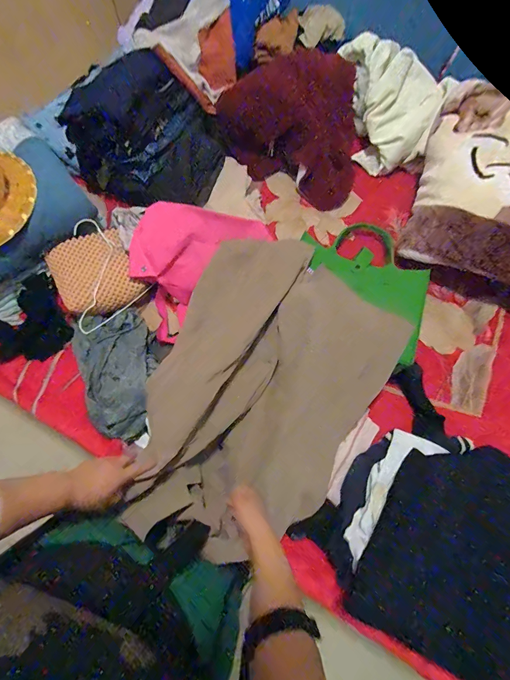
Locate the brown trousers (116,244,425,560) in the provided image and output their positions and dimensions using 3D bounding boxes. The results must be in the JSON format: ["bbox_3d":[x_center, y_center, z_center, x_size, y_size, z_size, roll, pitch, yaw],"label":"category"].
[{"bbox_3d":[0.013,0.099,0.655,0.416,0.107,0.589,26,73,9],"label":"brown trousers"}]

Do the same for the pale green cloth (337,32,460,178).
[{"bbox_3d":[0.420,-0.727,0.980,0.266,0.103,0.418,-3,71,-1],"label":"pale green cloth"}]

